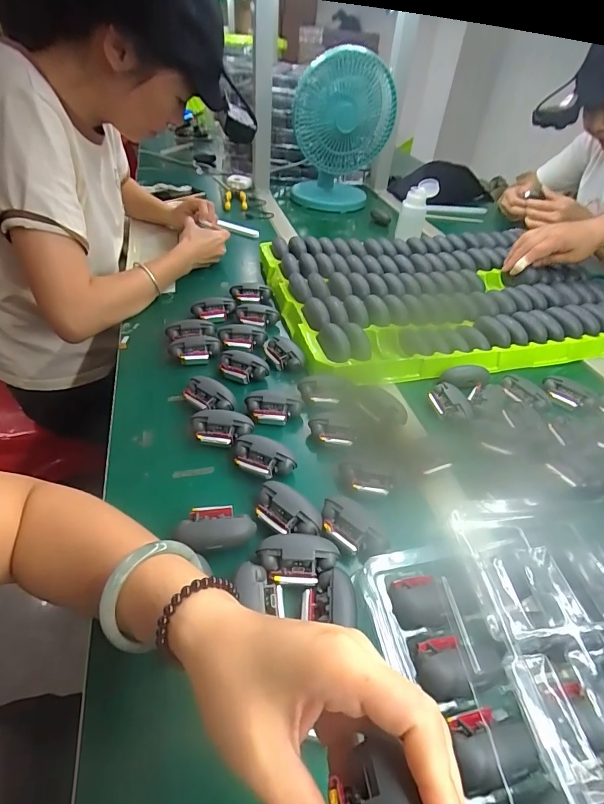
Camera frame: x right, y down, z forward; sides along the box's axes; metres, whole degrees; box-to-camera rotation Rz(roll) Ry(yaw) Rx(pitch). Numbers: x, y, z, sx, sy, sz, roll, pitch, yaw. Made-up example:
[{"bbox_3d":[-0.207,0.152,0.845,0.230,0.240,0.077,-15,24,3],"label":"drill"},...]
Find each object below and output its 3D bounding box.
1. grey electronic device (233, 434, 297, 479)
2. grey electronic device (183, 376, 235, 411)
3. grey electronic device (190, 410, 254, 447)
[{"bbox_3d":[-0.038,0.055,0.403,0.061,0.024,0.034,19,44,15],"label":"grey electronic device"},{"bbox_3d":[-0.104,-0.006,0.459,0.037,0.020,0.058,-30,53,-32],"label":"grey electronic device"},{"bbox_3d":[-0.083,0.026,0.425,0.061,0.019,0.034,6,42,0],"label":"grey electronic device"}]

